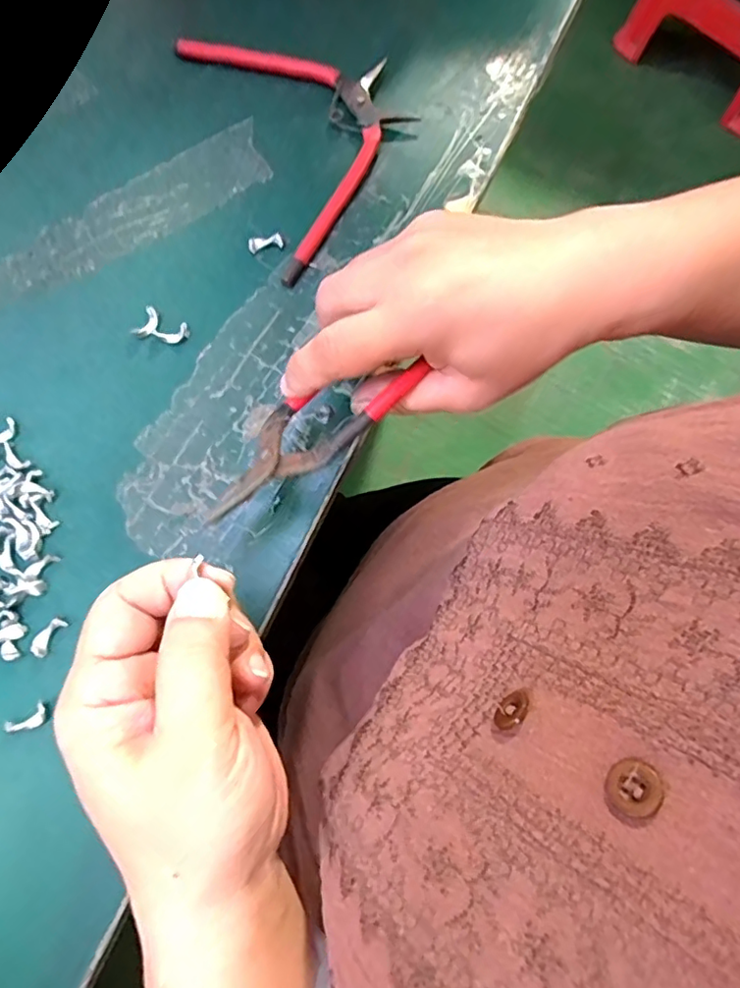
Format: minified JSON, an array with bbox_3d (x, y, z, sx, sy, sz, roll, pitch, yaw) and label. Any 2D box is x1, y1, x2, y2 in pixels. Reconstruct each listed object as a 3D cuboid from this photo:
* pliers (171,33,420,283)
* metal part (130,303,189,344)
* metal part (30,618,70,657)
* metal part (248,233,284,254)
[{"bbox_3d":[-0.031,-0.213,0.327,0.107,0.011,0.174,-22,77,-5],"label":"pliers"},{"bbox_3d":[-0.110,-0.089,0.300,0.027,0.006,0.017,15,76,4],"label":"metal part"},{"bbox_3d":[-0.150,0.067,0.262,0.008,0.005,0.018,29,78,7],"label":"metal part"},{"bbox_3d":[-0.058,-0.140,0.312,0.019,0.005,0.008,-11,76,-3],"label":"metal part"}]

